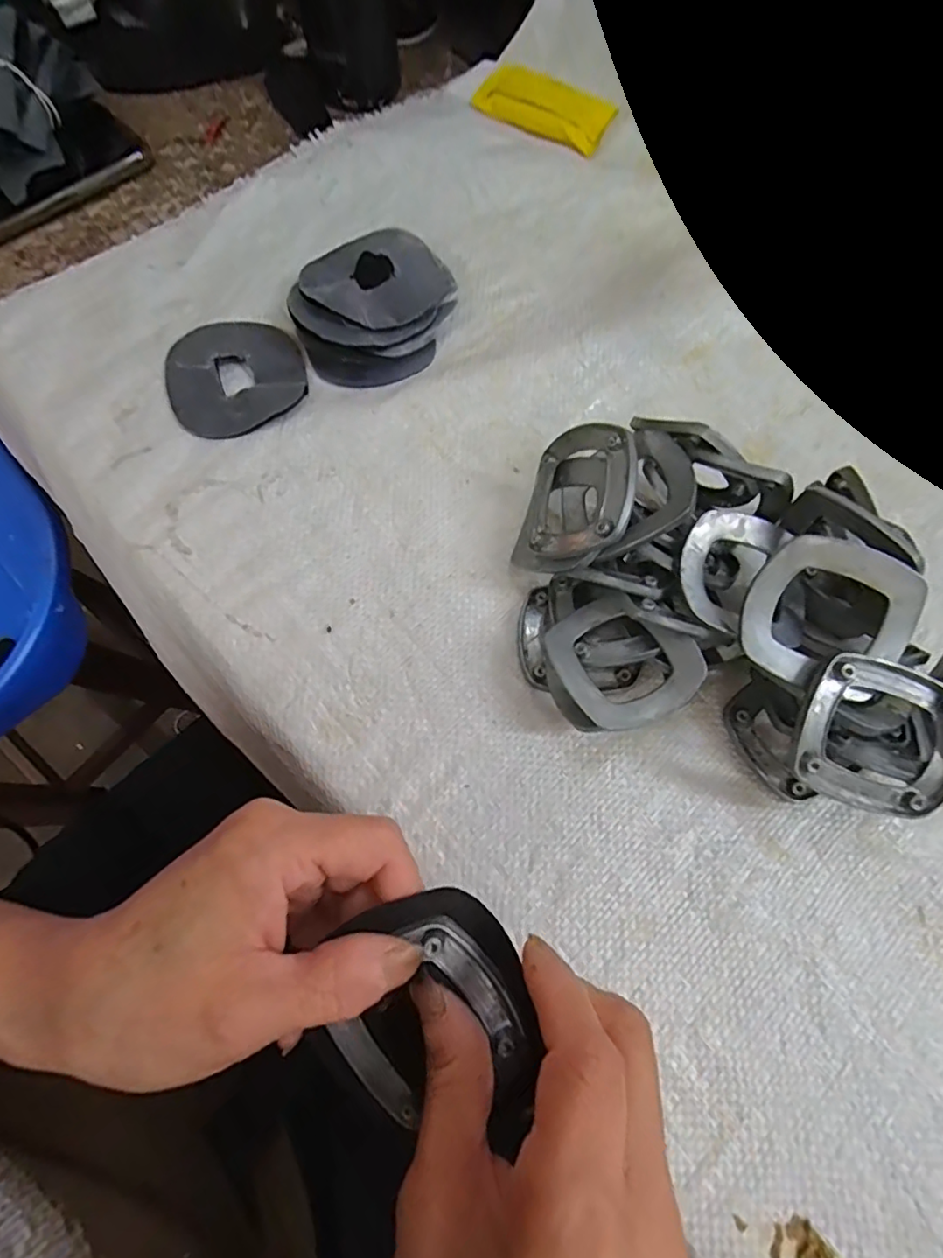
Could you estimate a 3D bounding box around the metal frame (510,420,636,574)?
[{"bbox_3d":[0.047,-0.059,0.262,0.068,0.015,0.068,12,87,49],"label":"metal frame"}]

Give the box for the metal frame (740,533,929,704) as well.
[{"bbox_3d":[0.141,-0.004,0.217,0.060,0.006,0.058,24,97,5],"label":"metal frame"}]

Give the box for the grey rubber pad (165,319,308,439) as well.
[{"bbox_3d":[-0.138,-0.150,0.323,0.076,0.005,0.086,-20,72,-7],"label":"grey rubber pad"}]

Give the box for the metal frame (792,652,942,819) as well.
[{"bbox_3d":[0.156,0.041,0.212,0.060,0.012,0.056,19,89,4],"label":"metal frame"}]

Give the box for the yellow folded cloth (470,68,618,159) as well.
[{"bbox_3d":[0.050,-0.379,0.403,0.100,0.017,0.041,28,73,9],"label":"yellow folded cloth"}]

